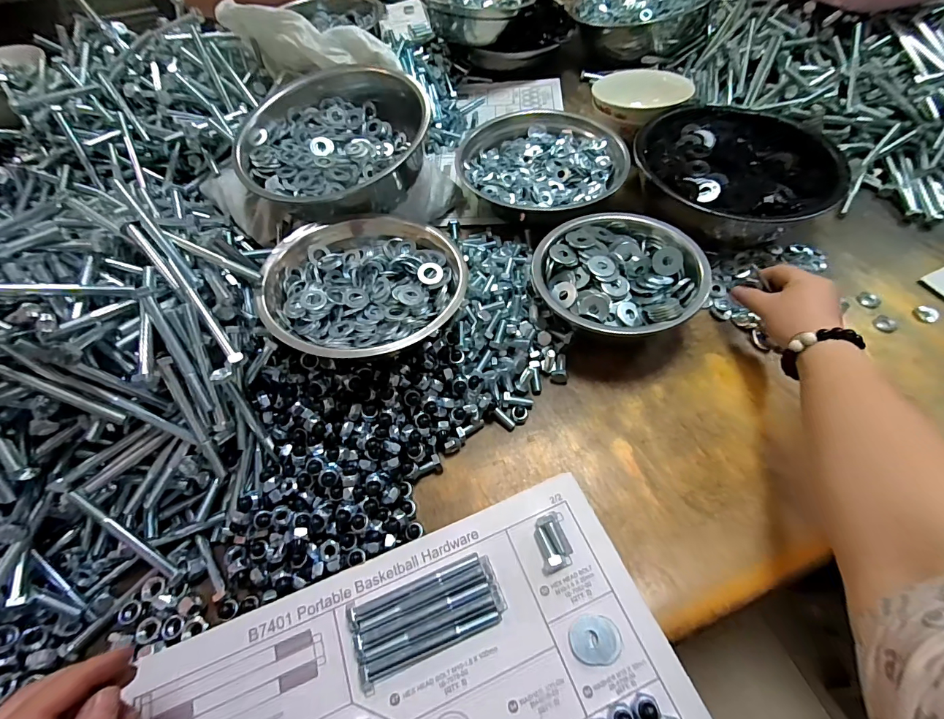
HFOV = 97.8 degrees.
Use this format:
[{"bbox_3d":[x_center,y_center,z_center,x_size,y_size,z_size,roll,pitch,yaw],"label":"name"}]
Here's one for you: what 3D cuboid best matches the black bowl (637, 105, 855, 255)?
[{"bbox_3d":[0.324,-0.232,0.532,0.217,0.082,0.216,-1,59,2],"label":"black bowl"}]

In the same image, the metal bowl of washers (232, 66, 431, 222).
[{"bbox_3d":[-0.162,-0.260,0.488,0.212,0.098,0.207,-15,52,-10],"label":"metal bowl of washers"}]

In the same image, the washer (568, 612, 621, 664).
[{"bbox_3d":[0.090,0.201,0.297,0.036,0.004,0.030,2,59,3],"label":"washer"}]

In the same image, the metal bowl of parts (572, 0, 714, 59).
[{"bbox_3d":[0.305,-0.631,0.763,0.240,0.101,0.216,13,60,10],"label":"metal bowl of parts"}]

